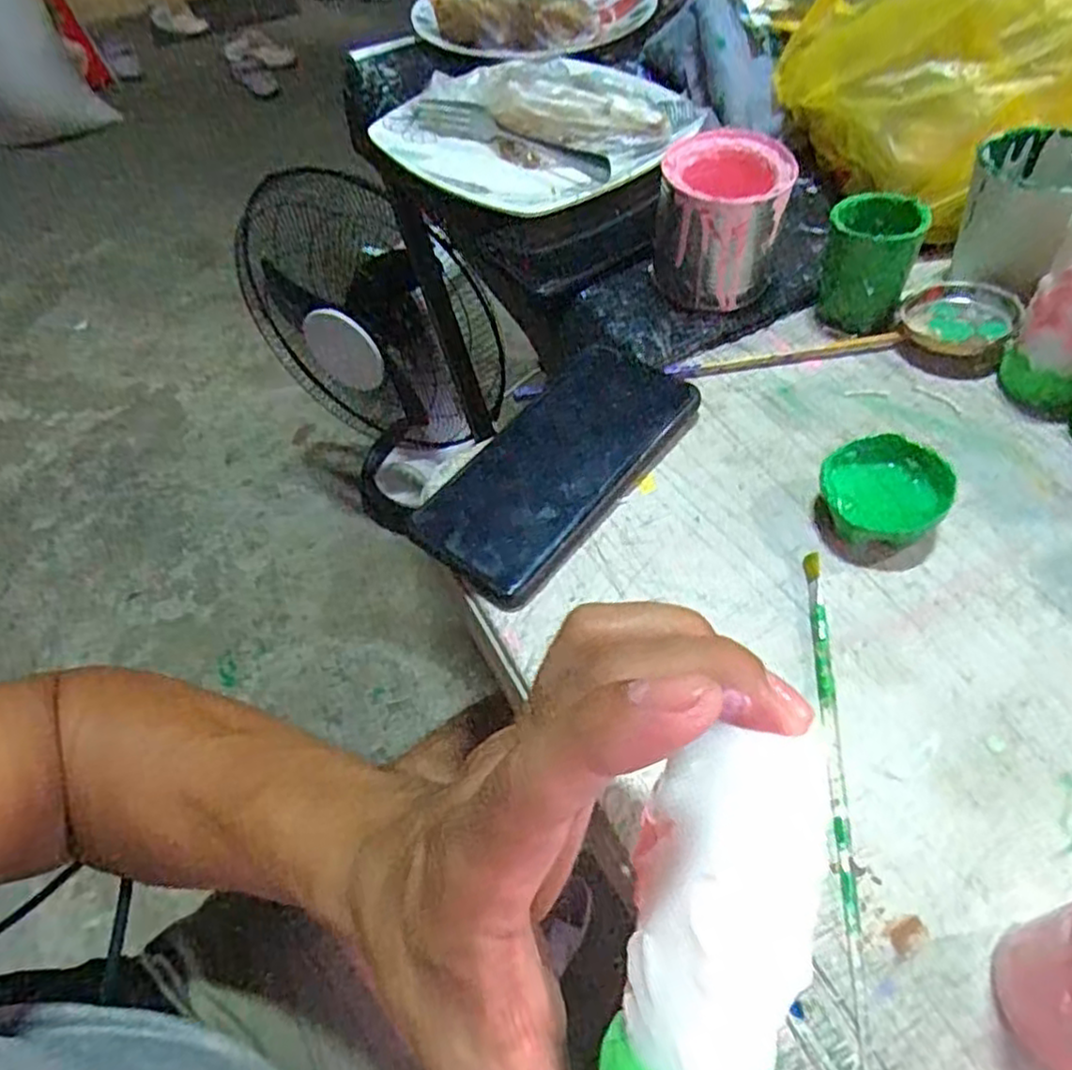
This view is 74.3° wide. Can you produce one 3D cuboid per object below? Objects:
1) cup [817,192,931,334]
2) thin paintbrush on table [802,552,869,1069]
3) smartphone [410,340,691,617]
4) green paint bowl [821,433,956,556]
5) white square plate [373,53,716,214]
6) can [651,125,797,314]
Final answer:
[{"bbox_3d":[0.188,-0.156,0.403,0.046,0.065,0.049,-2,55,3],"label":"cup"},{"bbox_3d":[0.115,0.087,0.272,0.006,0.006,0.185,3,55,7],"label":"thin paintbrush on table"},{"bbox_3d":[0.012,-0.039,0.369,0.079,0.017,0.161,33,64,24],"label":"smartphone"},{"bbox_3d":[0.162,-0.017,0.330,0.053,0.027,0.054,-2,55,3],"label":"green paint bowl"},{"bbox_3d":[0.008,-0.308,0.518,0.201,0.043,0.205,-35,60,-19],"label":"white square plate"},{"bbox_3d":[0.108,-0.181,0.418,0.071,0.079,0.073,8,56,10],"label":"can"}]

